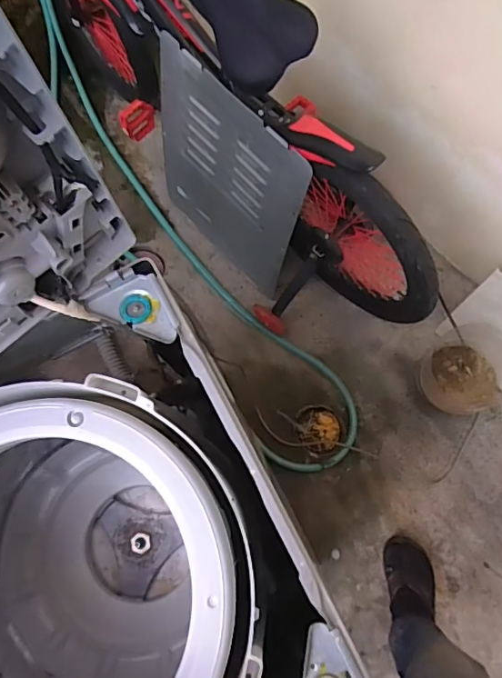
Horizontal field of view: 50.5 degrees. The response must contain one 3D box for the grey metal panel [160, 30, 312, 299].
[{"bbox_3d":[-0.063,-0.340,1.194,0.016,0.510,0.420,-39,75,-20],"label":"grey metal panel"}]

